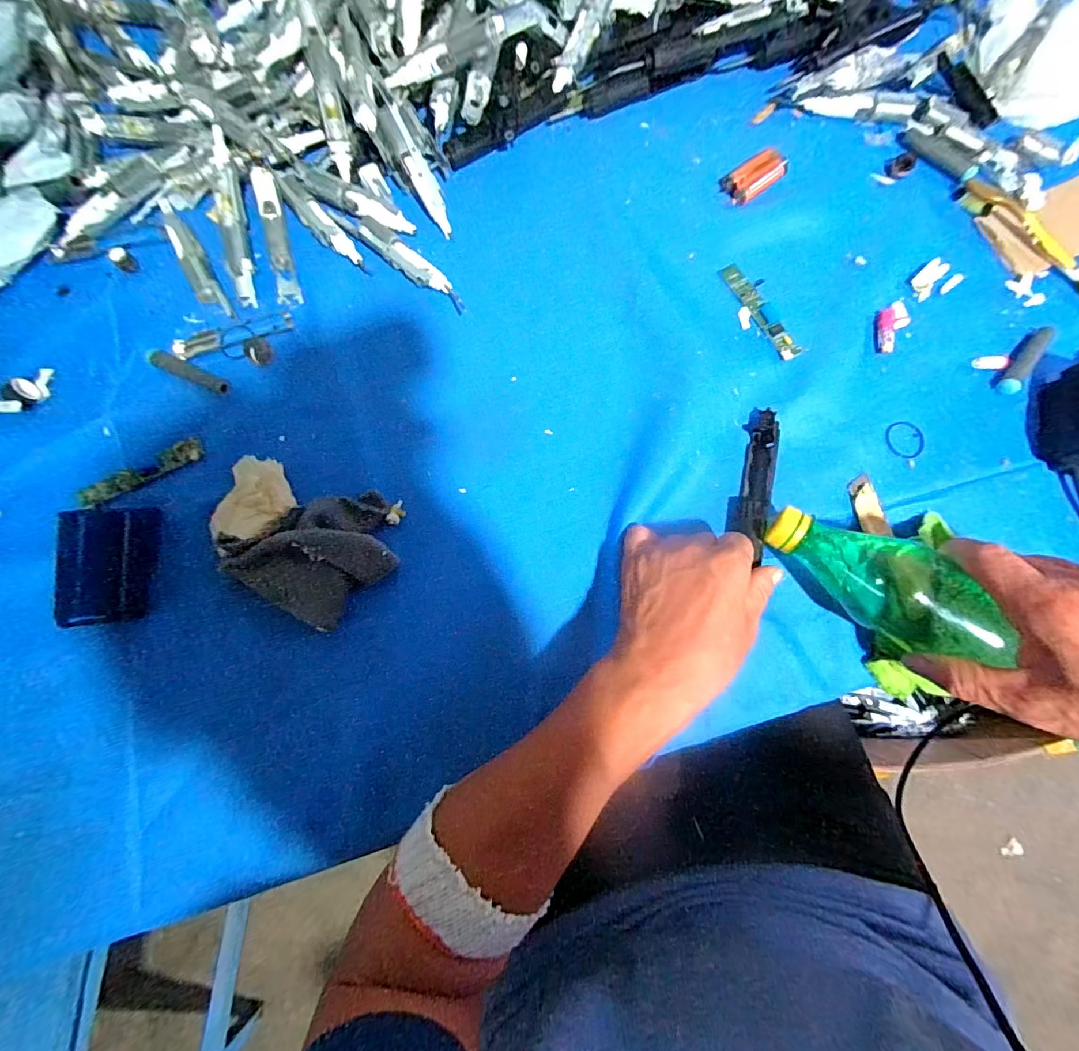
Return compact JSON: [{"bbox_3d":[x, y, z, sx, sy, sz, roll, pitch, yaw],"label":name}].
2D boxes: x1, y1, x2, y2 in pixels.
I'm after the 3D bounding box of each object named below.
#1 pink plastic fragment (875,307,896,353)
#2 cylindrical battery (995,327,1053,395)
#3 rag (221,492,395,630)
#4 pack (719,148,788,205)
[{"bbox_3d":[0.280,-0.158,0.370,0.015,0.005,0.039,5,80,0],"label":"pink plastic fragment"},{"bbox_3d":[0.387,-0.131,0.365,0.015,0.011,0.066,40,82,6],"label":"cylindrical battery"},{"bbox_3d":[-0.152,0.025,0.318,0.104,0.034,0.079,-30,81,-6],"label":"rag"},{"bbox_3d":[0.189,-0.306,0.401,0.056,0.011,0.029,-32,82,-6],"label":"pack"}]

